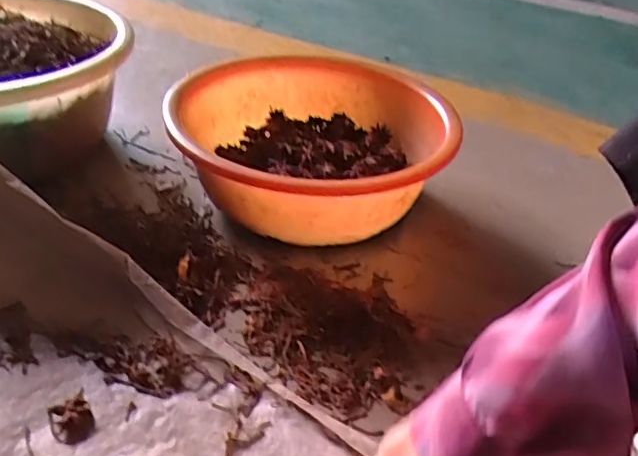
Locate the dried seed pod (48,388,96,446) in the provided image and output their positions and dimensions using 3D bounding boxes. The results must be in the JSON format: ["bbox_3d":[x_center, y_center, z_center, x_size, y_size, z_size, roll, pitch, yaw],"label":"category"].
[{"bbox_3d":[-0.190,0.144,0.440,0.030,0.011,0.044,-18,42,-29],"label":"dried seed pod"}]

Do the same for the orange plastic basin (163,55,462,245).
[{"bbox_3d":[-0.010,-0.096,0.707,0.316,0.117,0.337,4,36,-3],"label":"orange plastic basin"}]

